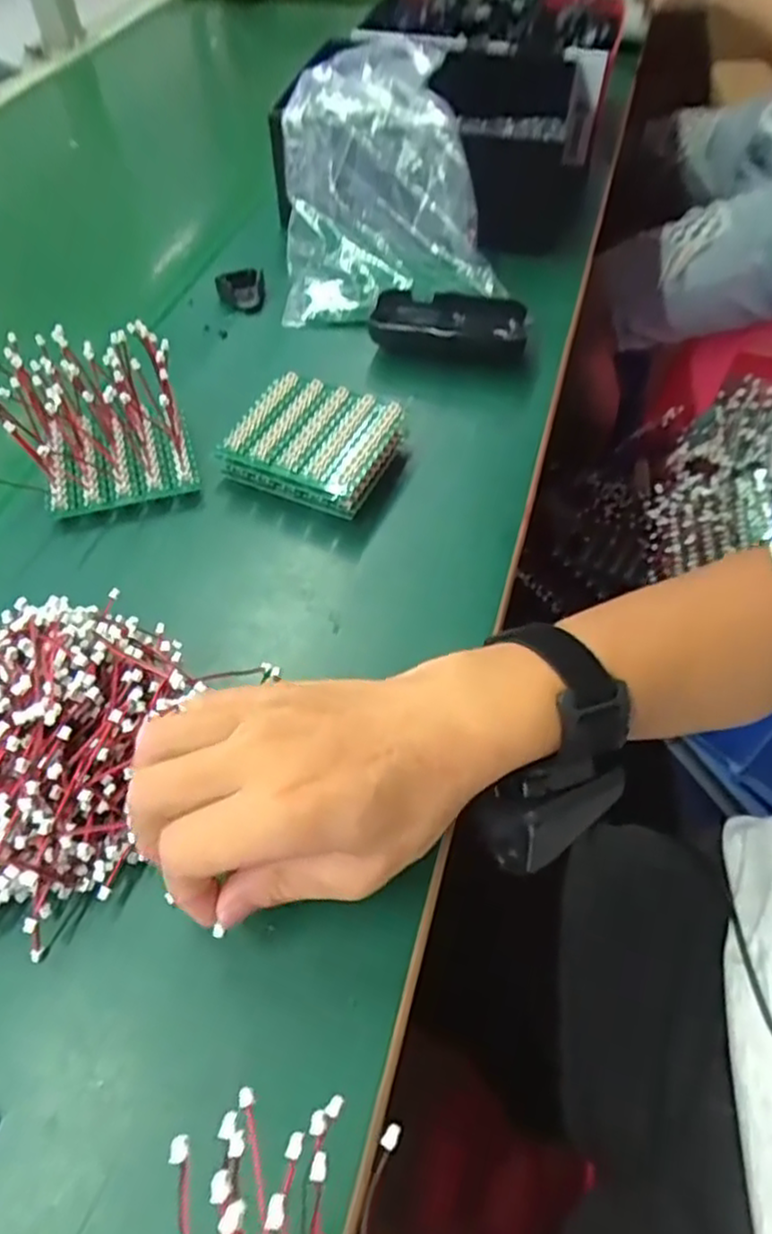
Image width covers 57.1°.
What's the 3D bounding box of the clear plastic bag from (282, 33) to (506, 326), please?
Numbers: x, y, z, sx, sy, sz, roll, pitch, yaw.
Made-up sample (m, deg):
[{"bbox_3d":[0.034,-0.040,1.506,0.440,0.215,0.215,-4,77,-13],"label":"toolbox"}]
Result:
[{"bbox_3d":[-0.011,-0.336,0.537,0.159,0.046,0.222,-11,87,11],"label":"clear plastic bag"}]

